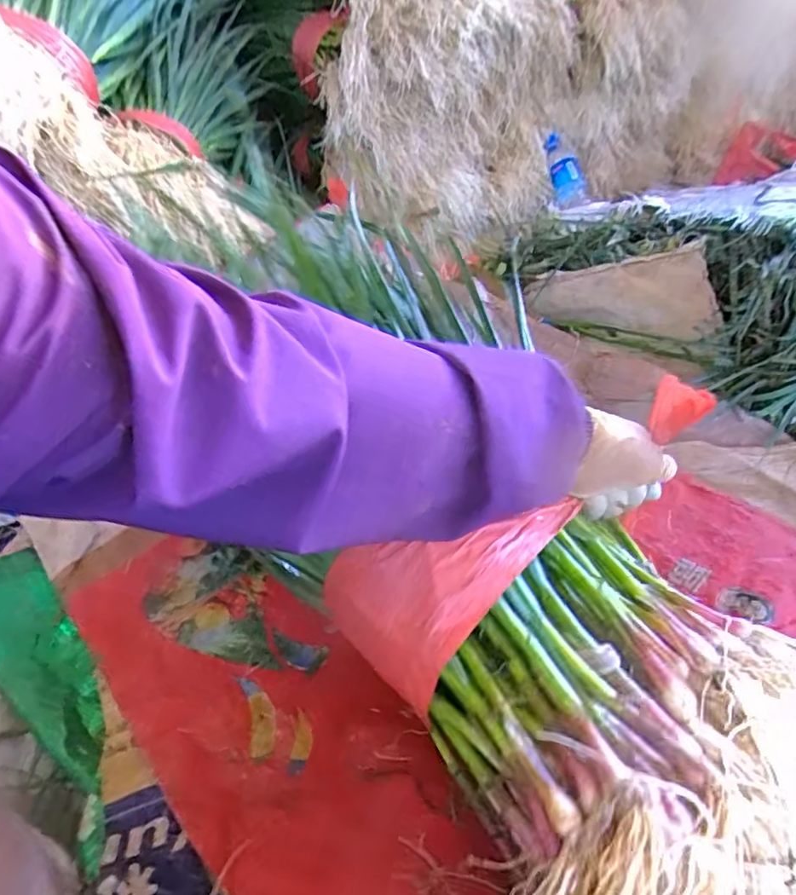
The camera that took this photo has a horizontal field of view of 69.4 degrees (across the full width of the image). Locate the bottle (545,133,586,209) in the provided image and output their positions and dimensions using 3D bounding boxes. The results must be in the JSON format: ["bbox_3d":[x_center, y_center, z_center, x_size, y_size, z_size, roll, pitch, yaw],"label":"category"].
[{"bbox_3d":[0.292,-0.491,1.020,0.048,0.129,0.047,-28,12,-21],"label":"bottle"}]

